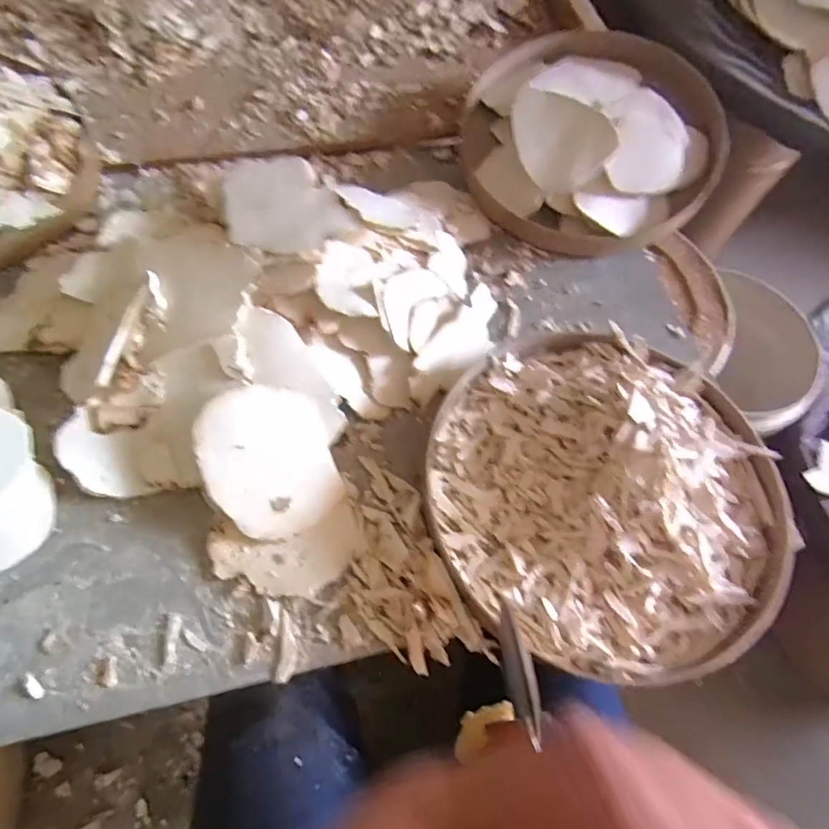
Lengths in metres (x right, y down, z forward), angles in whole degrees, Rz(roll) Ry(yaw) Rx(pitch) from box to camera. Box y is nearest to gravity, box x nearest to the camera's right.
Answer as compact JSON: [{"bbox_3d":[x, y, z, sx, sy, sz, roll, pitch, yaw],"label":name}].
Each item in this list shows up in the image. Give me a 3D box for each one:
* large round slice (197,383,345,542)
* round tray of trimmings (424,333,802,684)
[{"bbox_3d":[-0.126,0.040,0.439,0.105,0.008,0.129,-17,84,-15],"label":"large round slice"},{"bbox_3d":[0.164,0.058,0.439,0.300,0.059,0.286,1,65,-3],"label":"round tray of trimmings"}]

